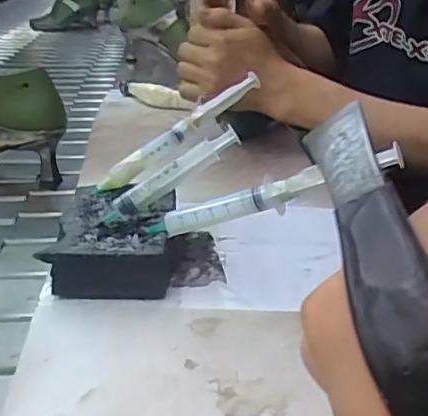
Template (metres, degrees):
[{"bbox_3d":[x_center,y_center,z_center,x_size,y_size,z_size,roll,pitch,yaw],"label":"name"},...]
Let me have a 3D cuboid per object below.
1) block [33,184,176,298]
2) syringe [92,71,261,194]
[{"bbox_3d":[-0.067,0.021,0.438,0.085,0.036,0.120,2,24,2],"label":"block"},{"bbox_3d":[-0.031,-0.063,0.498,0.163,0.023,0.015,-37,37,-14],"label":"syringe"}]

